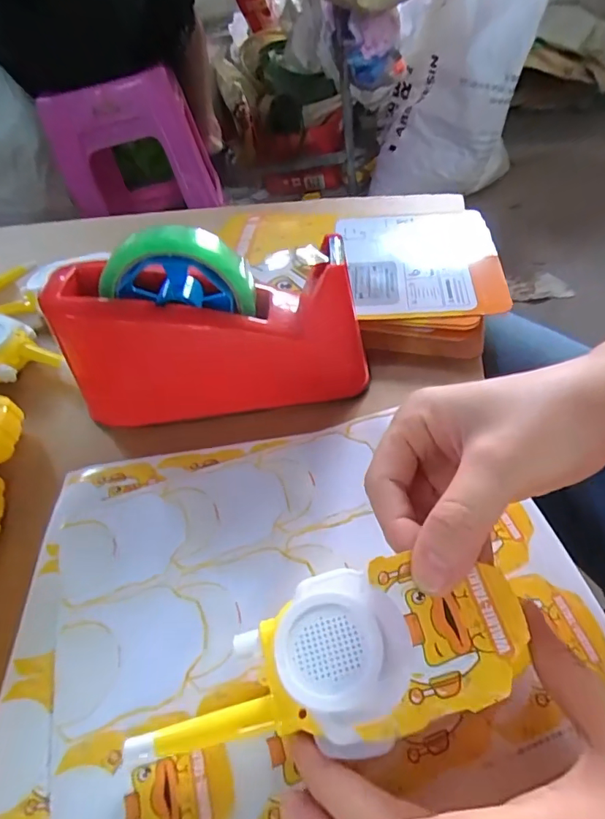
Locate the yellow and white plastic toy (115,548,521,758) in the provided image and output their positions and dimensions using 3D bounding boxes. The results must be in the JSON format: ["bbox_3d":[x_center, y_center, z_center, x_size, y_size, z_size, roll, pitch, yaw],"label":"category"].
[{"bbox_3d":[0.006,0.097,0.187,0.152,0.030,0.065,-25,49,17],"label":"yellow and white plastic toy"}]

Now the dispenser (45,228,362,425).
[{"bbox_3d":[-0.059,-0.055,0.308,0.193,0.108,0.065,-4,49,4],"label":"dispenser"}]

